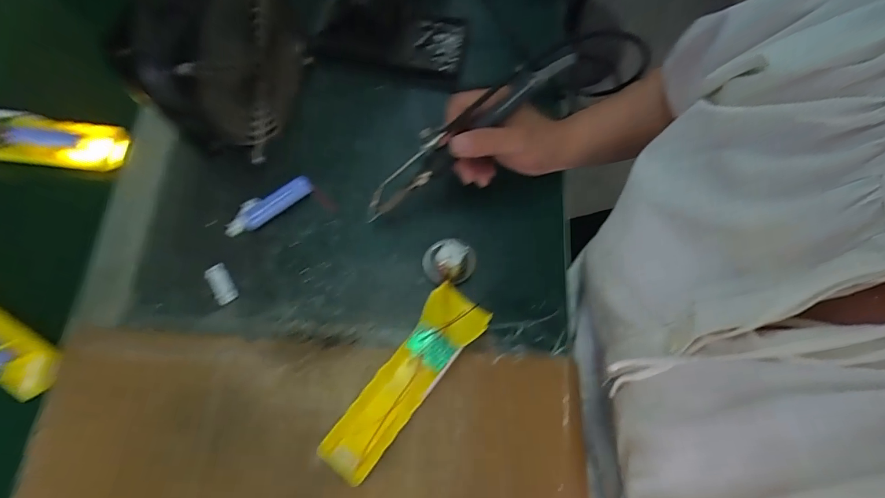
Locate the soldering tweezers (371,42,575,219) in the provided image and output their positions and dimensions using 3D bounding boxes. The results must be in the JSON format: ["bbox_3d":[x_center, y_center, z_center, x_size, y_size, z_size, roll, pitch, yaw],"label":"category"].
[{"bbox_3d":[0.014,-0.097,0.346,0.207,0.030,0.023,-37,72,14],"label":"soldering tweezers"}]

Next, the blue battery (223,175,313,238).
[{"bbox_3d":[-0.169,-0.043,0.401,0.088,0.017,0.027,-34,75,-9],"label":"blue battery"}]

